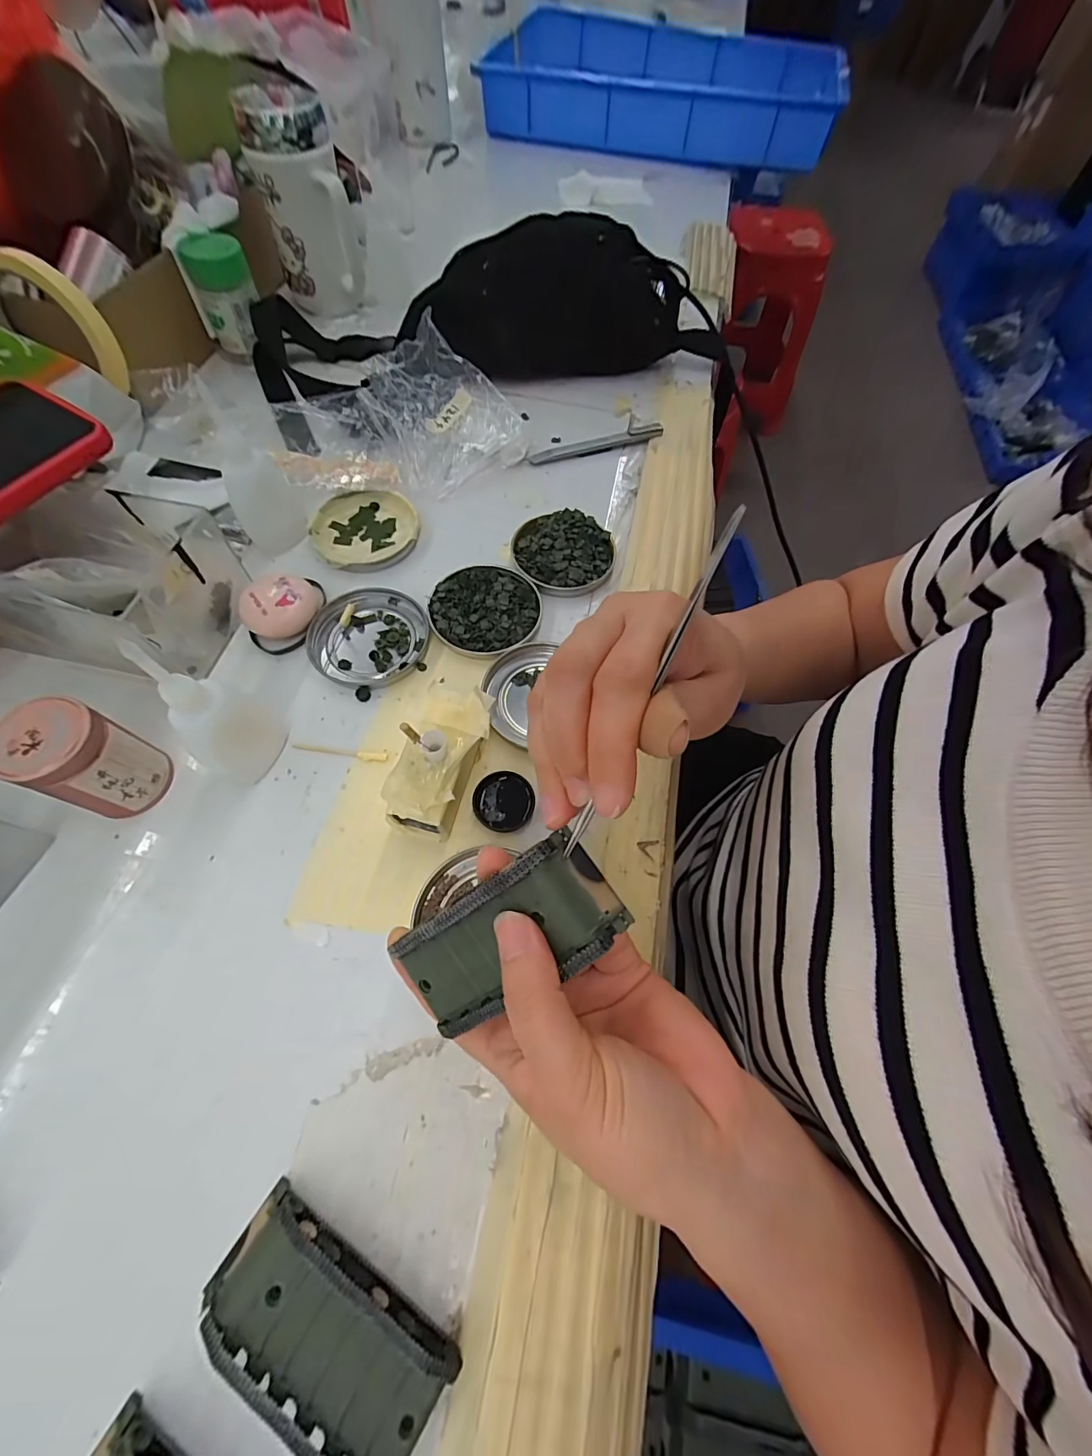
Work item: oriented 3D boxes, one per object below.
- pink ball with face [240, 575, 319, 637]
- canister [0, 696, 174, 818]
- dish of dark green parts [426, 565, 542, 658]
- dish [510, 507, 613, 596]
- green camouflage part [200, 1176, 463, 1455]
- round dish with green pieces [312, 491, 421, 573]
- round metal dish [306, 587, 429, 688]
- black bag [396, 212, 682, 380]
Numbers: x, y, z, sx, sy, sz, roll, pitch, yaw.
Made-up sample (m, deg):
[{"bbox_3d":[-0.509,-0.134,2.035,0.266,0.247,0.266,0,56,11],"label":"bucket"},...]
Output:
[{"bbox_3d":[-0.181,-0.082,0.331,0.046,0.022,0.042,1,64,-3],"label":"pink ball with face"},{"bbox_3d":[-0.242,0.018,0.256,0.044,0.063,0.043,17,64,5],"label":"canister"},{"bbox_3d":[-0.043,-0.084,0.345,0.073,0.011,0.076,1,64,-3],"label":"dish of dark green parts"},{"bbox_3d":[0.014,-0.136,0.370,0.078,0.011,0.074,1,64,-3],"label":"dish"},{"bbox_3d":[-0.086,0.234,0.186,0.096,0.018,0.044,32,66,11],"label":"green camouflage part"},{"bbox_3d":[-0.140,-0.153,0.376,0.077,0.012,0.072,-17,66,-12],"label":"round dish with green pieces"},{"bbox_3d":[-0.122,-0.063,0.334,0.075,0.008,0.076,1,64,-3],"label":"round metal dish"},{"bbox_3d":[0.001,-0.401,0.452,0.247,0.097,0.071,5,64,-1],"label":"black bag"}]

